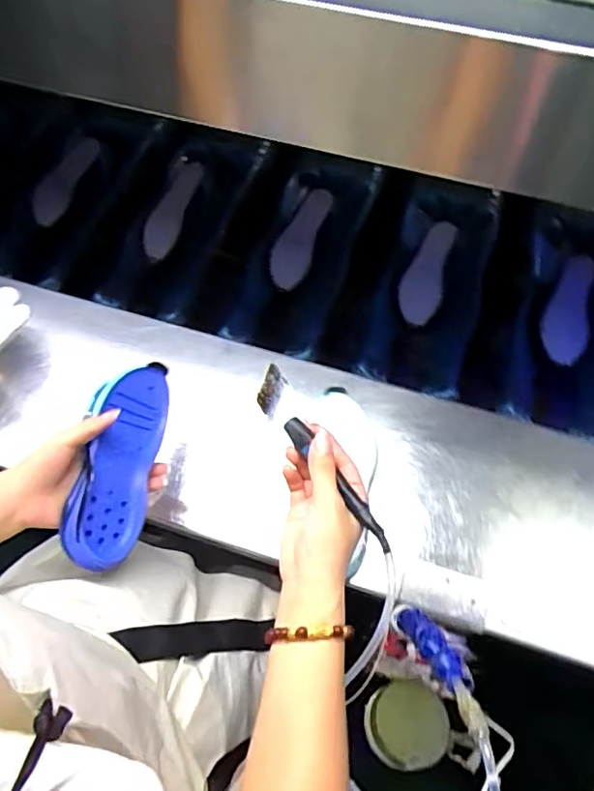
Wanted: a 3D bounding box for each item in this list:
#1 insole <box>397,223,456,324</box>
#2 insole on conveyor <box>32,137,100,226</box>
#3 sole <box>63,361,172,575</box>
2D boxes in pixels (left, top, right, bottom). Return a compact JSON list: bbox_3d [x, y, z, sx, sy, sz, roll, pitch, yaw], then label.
[{"bbox_3d":[0.178,-0.170,0.754,0.053,0.018,0.151,19,82,8],"label":"insole"},{"bbox_3d":[-0.357,-0.331,0.847,0.059,0.015,0.150,32,87,14],"label":"insole on conveyor"},{"bbox_3d":[-0.170,0.063,0.529,0.078,0.035,0.196,29,58,-35],"label":"sole"}]

